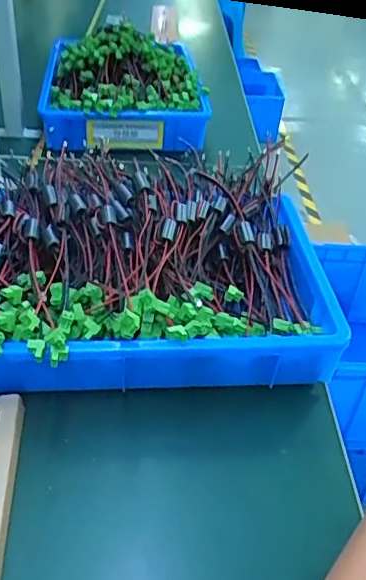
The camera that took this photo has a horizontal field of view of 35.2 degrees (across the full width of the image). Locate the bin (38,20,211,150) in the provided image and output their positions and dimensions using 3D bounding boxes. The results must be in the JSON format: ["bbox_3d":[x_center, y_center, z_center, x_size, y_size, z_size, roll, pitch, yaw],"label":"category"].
[{"bbox_3d":[-0.097,-0.333,0.937,0.262,0.149,0.235,0,39,-8],"label":"bin"}]

